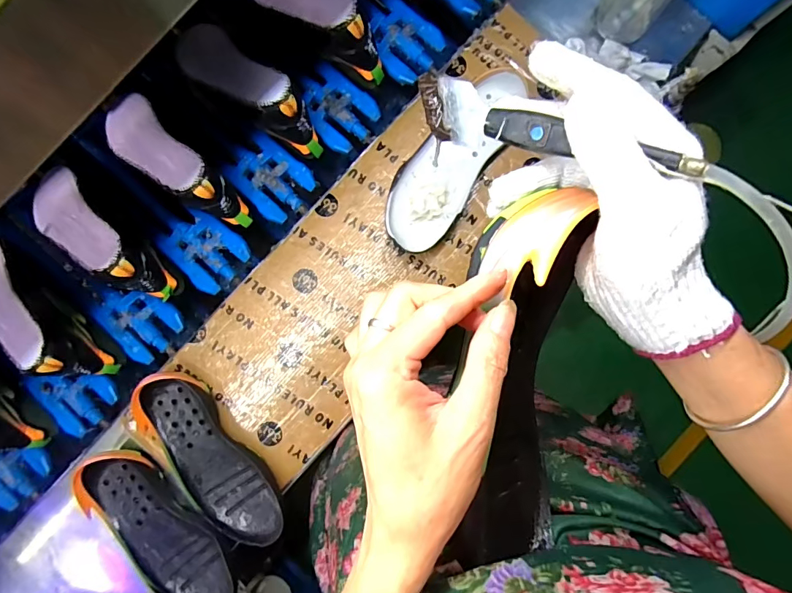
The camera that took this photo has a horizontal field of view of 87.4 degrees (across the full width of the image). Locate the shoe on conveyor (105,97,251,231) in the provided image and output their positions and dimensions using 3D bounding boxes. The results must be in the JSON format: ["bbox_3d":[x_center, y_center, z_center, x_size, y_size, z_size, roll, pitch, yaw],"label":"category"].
[{"bbox_3d":[-0.301,-0.178,0.567,0.223,0.091,0.082,39,89,-1],"label":"shoe on conveyor"}]

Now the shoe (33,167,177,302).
[{"bbox_3d":[-0.409,-0.082,0.562,0.236,0.100,0.074,42,89,0],"label":"shoe"}]

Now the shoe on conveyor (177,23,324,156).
[{"bbox_3d":[-0.207,-0.287,0.569,0.234,0.093,0.074,41,89,0],"label":"shoe on conveyor"}]

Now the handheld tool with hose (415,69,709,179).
[{"bbox_3d":[0.077,-0.088,0.232,0.159,0.024,0.038,26,89,26],"label":"handheld tool with hose"}]

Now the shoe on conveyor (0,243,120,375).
[{"bbox_3d":[-0.502,0.031,0.566,0.257,0.089,0.085,41,89,0],"label":"shoe on conveyor"}]

